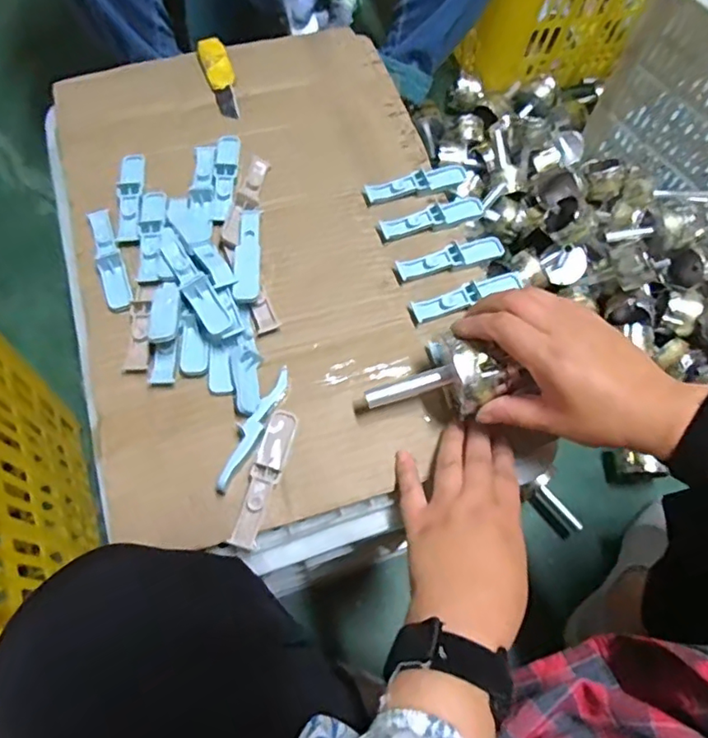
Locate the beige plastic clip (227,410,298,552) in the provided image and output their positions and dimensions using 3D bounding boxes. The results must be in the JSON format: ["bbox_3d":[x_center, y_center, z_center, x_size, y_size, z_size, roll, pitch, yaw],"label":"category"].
[{"bbox_3d":[-0.063,0.076,0.390,0.020,0.012,0.099,15,67,4],"label":"beige plastic clip"}]

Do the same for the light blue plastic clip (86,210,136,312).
[{"bbox_3d":[-0.204,-0.090,0.459,0.022,0.011,0.104,-20,69,-11],"label":"light blue plastic clip"}]

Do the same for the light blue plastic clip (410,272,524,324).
[{"bbox_3d":[0.094,-0.061,0.460,0.093,0.010,0.019,-16,69,-10],"label":"light blue plastic clip"}]

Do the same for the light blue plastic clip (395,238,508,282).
[{"bbox_3d":[0.086,-0.098,0.483,0.100,0.013,0.024,-19,69,-10],"label":"light blue plastic clip"}]

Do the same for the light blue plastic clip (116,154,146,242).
[{"bbox_3d":[-0.198,-0.154,0.489,0.021,0.009,0.099,-5,67,-5],"label":"light blue plastic clip"}]

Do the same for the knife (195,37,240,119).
[{"bbox_3d":[-0.134,-0.294,0.555,0.027,0.011,0.104,-18,69,-10],"label":"knife"}]

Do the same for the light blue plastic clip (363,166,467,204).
[{"bbox_3d":[0.061,-0.173,0.515,0.101,0.017,0.023,-21,69,-11],"label":"light blue plastic clip"}]

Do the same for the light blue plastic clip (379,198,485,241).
[{"bbox_3d":[0.073,-0.137,0.499,0.100,0.013,0.023,-21,69,-11],"label":"light blue plastic clip"}]

